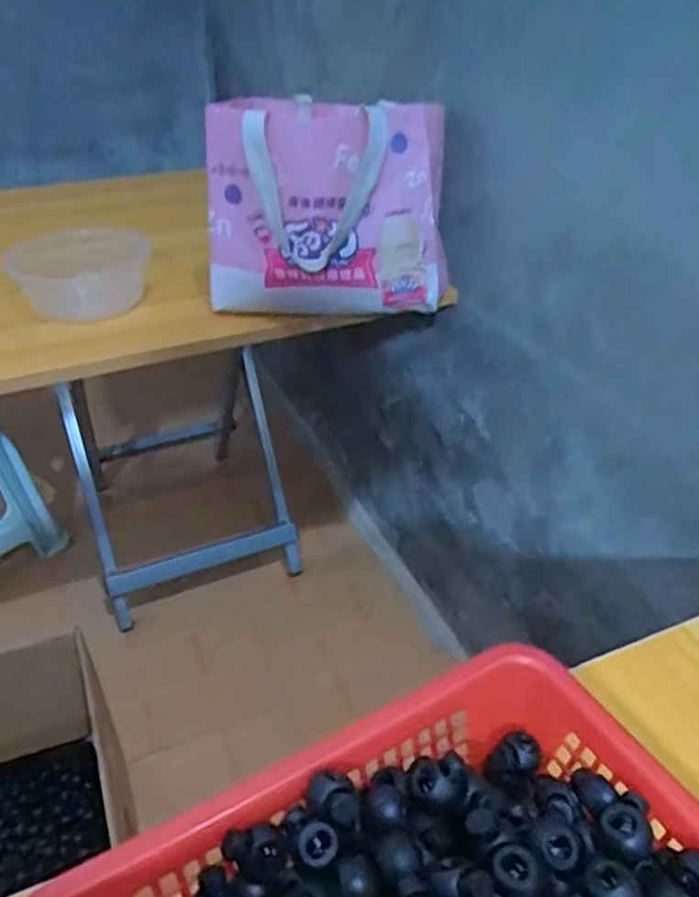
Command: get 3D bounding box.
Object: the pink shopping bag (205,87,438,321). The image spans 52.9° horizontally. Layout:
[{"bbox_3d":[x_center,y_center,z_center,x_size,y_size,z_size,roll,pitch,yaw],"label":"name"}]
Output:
[{"bbox_3d":[-0.022,-0.242,0.709,0.232,0.192,0.108,3,36,3],"label":"pink shopping bag"}]

